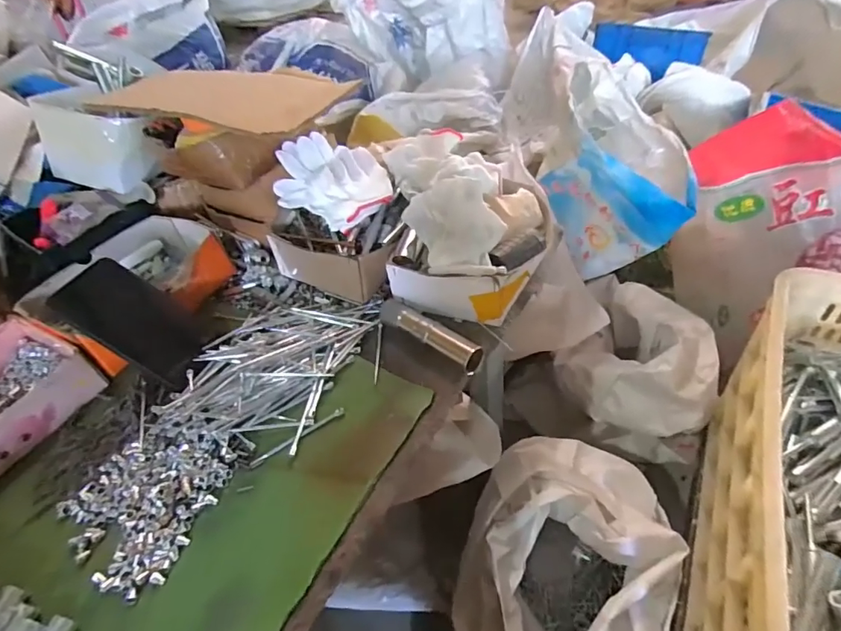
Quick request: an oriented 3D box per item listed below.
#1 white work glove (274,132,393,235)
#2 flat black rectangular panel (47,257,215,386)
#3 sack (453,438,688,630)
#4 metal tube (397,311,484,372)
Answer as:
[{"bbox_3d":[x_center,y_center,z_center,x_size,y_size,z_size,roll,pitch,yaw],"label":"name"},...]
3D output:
[{"bbox_3d":[-0.106,-0.159,0.552,0.124,0.051,0.154,-19,45,-10],"label":"white work glove"},{"bbox_3d":[-0.297,0.006,0.493,0.075,0.139,0.012,-54,22,-8],"label":"flat black rectangular panel"},{"bbox_3d":[0.210,0.396,0.696,0.268,0.321,0.338,15,49,23],"label":"sack"},{"bbox_3d":[0.015,0.023,0.468,0.098,0.025,0.024,28,55,32],"label":"metal tube"}]

